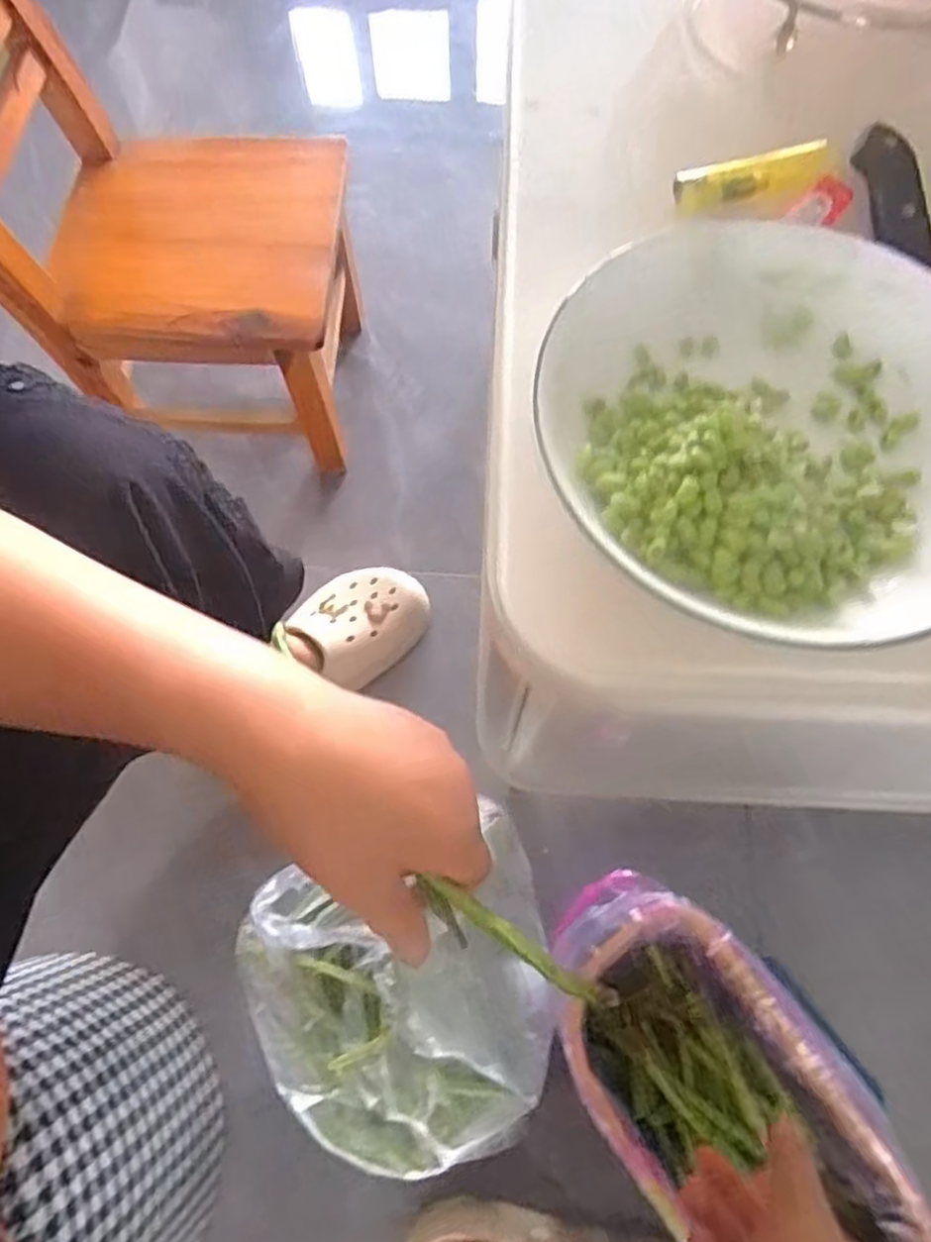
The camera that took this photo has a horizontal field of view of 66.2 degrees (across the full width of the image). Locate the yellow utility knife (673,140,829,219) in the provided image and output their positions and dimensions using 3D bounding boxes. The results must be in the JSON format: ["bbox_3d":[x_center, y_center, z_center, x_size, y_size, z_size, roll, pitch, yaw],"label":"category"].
[{"bbox_3d":[0.140,-0.214,0.346,0.079,0.008,0.026,-17,70,-6],"label":"yellow utility knife"}]

